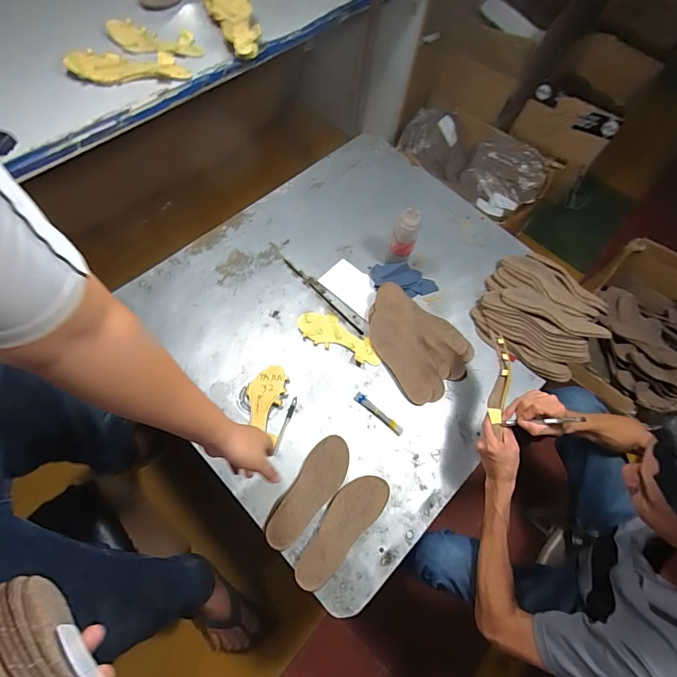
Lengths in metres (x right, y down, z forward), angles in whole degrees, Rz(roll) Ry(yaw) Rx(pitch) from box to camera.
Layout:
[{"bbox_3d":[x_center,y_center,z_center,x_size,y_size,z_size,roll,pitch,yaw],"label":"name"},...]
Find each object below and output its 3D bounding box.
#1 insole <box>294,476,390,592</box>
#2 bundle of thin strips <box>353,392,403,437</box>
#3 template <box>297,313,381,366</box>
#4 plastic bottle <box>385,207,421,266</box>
[{"bbox_3d":[0.005,0.380,0.750,0.084,0.015,0.244,38,68,21],"label":"insole"},{"bbox_3d":[0.092,0.173,0.859,0.133,0.011,0.020,38,69,12],"label":"bundle of thin strips"},{"bbox_3d":[0.007,-0.008,0.927,0.223,0.018,0.088,23,67,6],"label":"template"},{"bbox_3d":[0.160,-0.243,0.933,0.060,0.192,0.049,18,66,3],"label":"plastic bottle"}]

